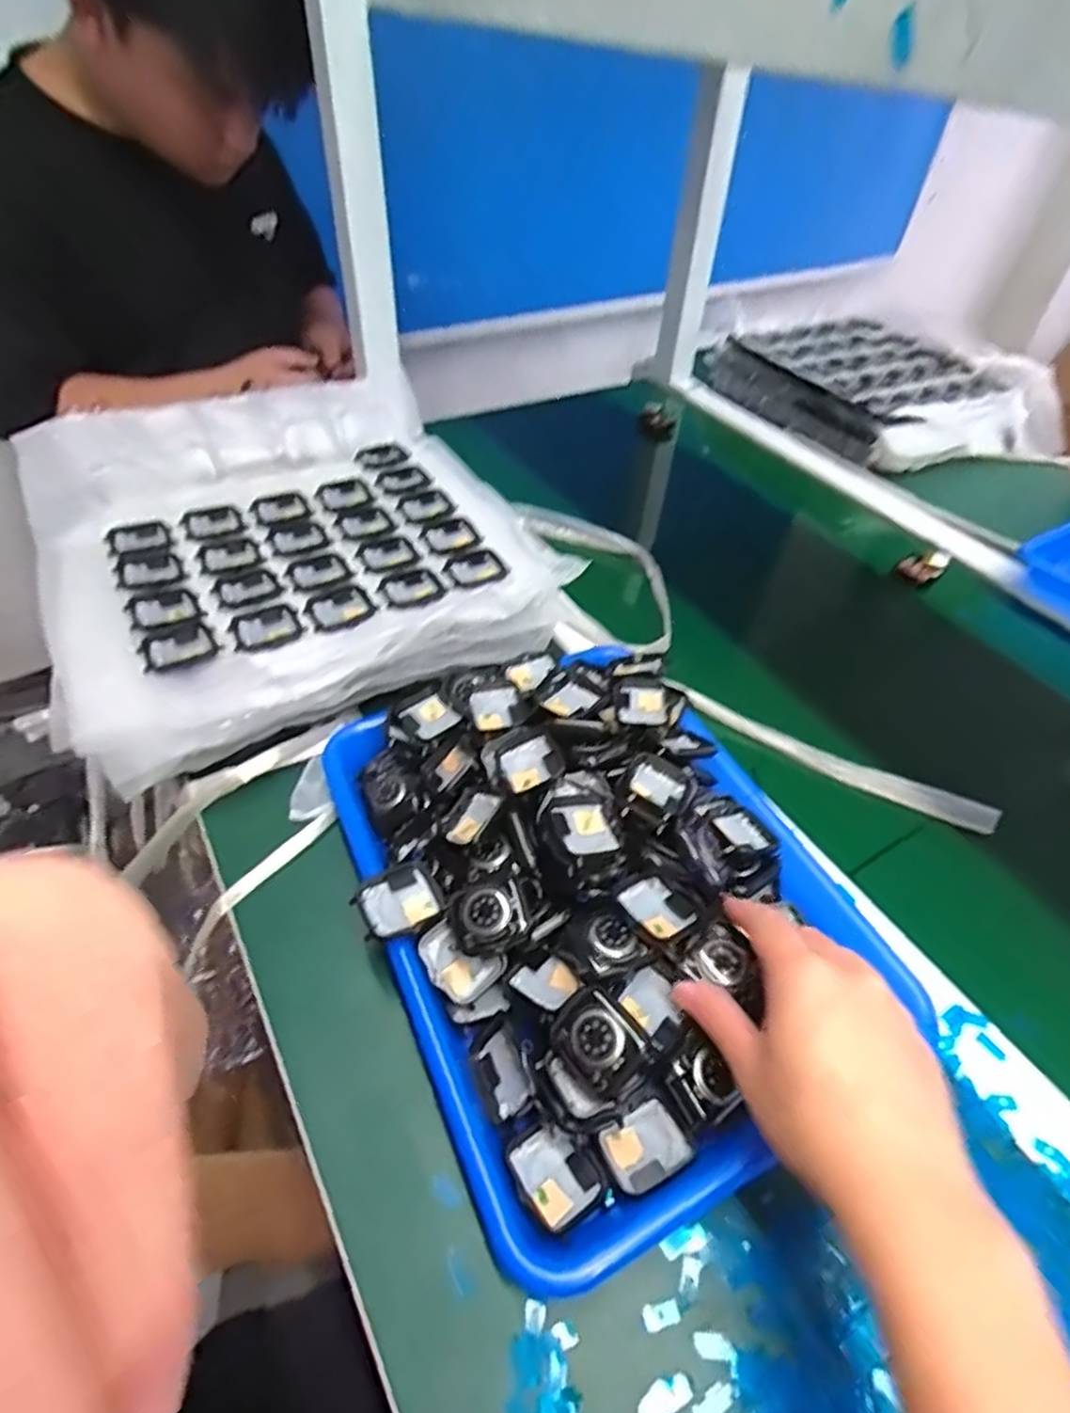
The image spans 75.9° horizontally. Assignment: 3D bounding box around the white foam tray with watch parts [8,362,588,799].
[{"bbox_3d":[-0.211,-0.145,0.577,0.357,0.076,0.375,-20,56,-21],"label":"white foam tray with watch parts"}]

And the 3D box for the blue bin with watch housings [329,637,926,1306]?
[{"bbox_3d":[0.032,0.096,0.409,0.253,0.067,0.330,-20,50,-20],"label":"blue bin with watch housings"}]

